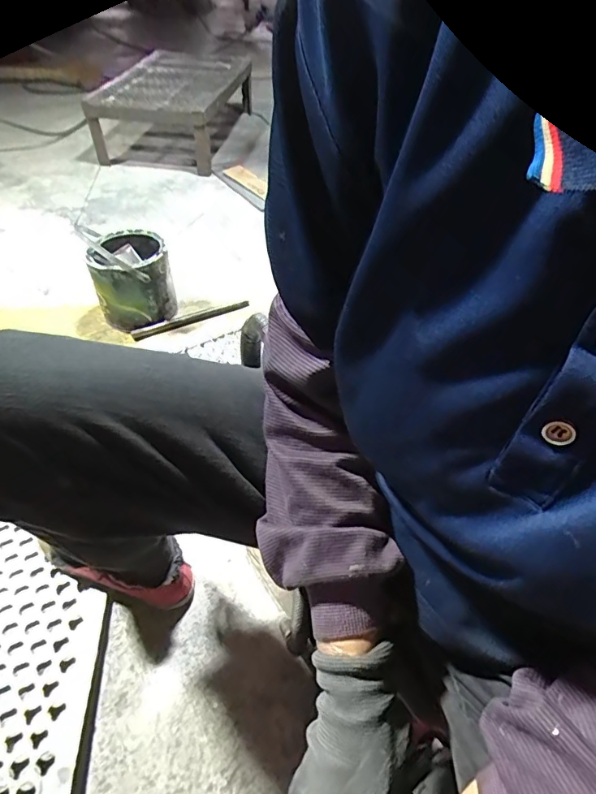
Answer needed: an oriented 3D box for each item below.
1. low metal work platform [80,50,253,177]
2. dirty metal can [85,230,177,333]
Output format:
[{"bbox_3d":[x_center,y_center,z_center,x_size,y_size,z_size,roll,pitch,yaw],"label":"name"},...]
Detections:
[{"bbox_3d":[-0.389,-0.969,1.572,0.390,0.209,0.670,7,46,3],"label":"low metal work platform"},{"bbox_3d":[-0.344,-0.236,0.980,0.150,0.154,0.152,-12,48,-14],"label":"dirty metal can"}]

